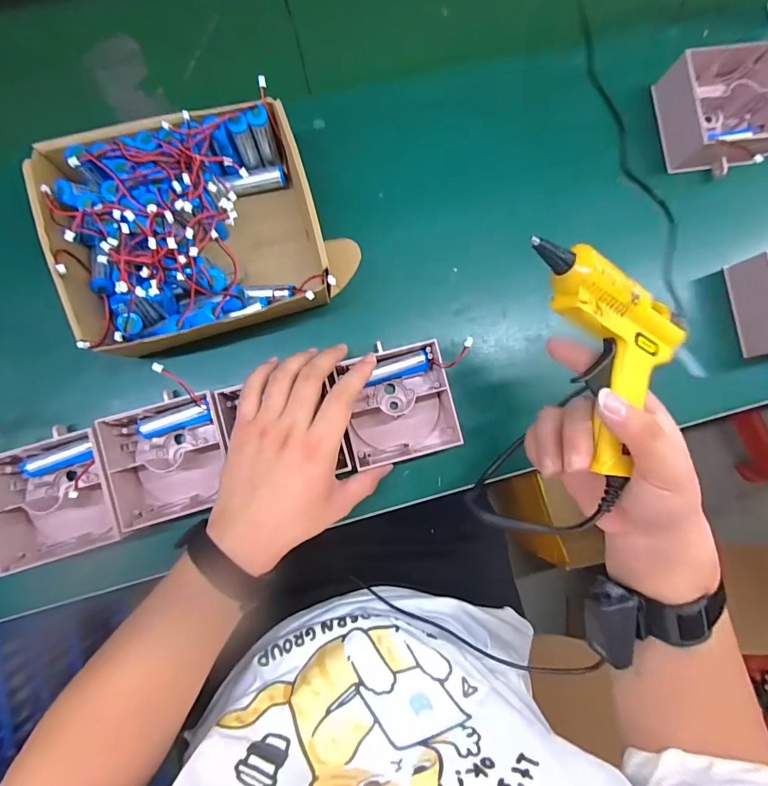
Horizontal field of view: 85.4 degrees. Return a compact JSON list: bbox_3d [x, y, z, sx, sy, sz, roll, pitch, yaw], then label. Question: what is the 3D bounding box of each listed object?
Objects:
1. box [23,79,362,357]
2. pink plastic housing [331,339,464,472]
[{"bbox_3d":[-0.164,-0.153,0.386,0.243,0.090,0.189,-20,86,-5],"label":"box"},{"bbox_3d":[0.018,0.011,0.402,0.109,0.046,0.104,-12,87,-3],"label":"pink plastic housing"}]

